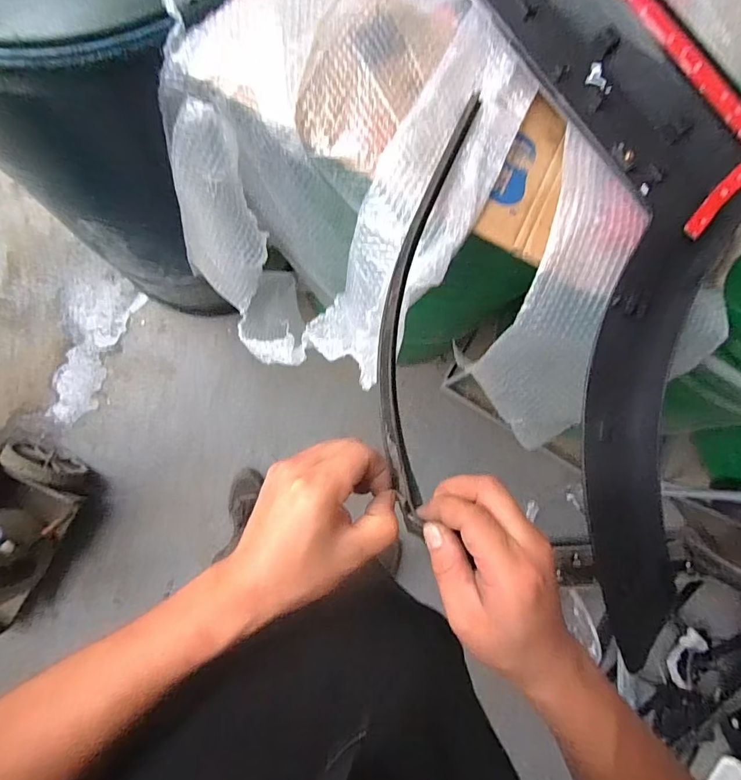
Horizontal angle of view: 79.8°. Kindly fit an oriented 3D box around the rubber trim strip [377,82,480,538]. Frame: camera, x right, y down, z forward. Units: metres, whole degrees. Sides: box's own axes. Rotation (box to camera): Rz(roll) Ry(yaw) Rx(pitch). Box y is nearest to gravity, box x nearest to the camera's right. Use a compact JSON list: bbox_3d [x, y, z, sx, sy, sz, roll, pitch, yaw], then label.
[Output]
[{"bbox_3d":[0.048,-0.117,0.410,0.064,0.015,0.480,-6,56,31],"label":"rubber trim strip"}]

